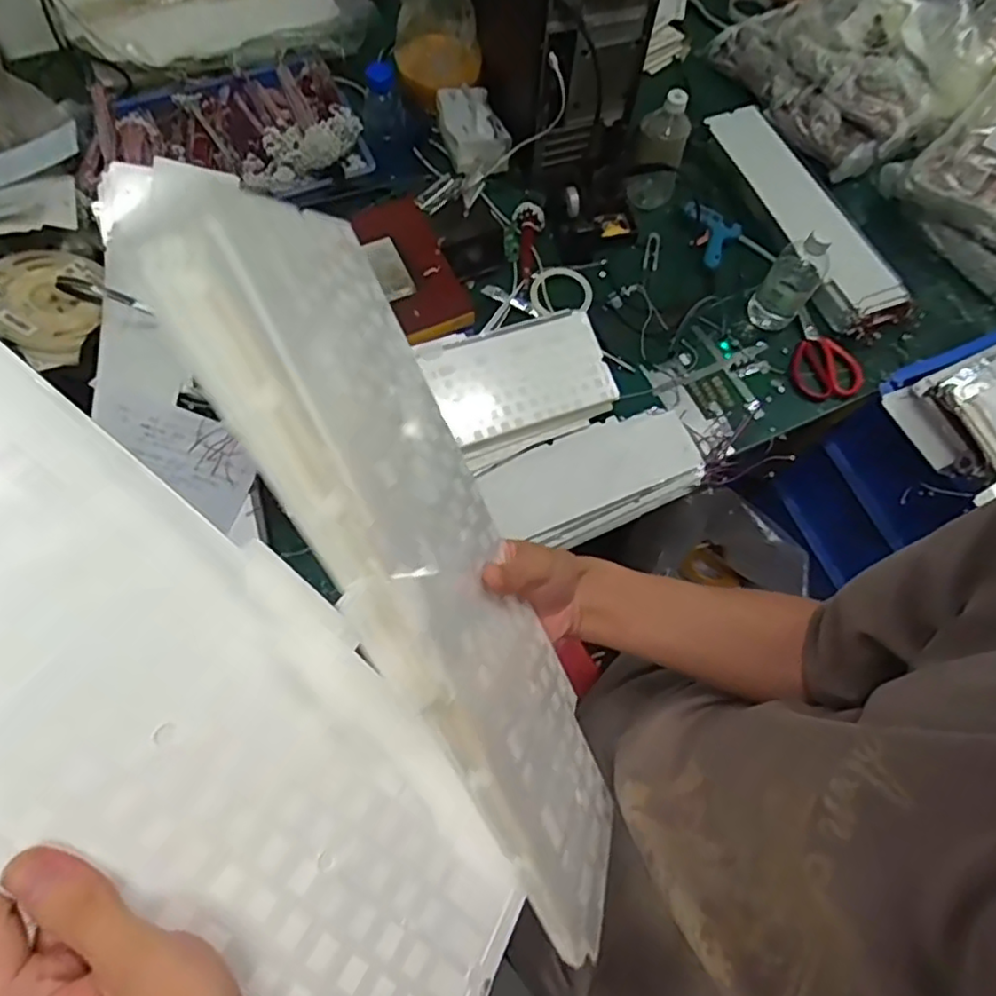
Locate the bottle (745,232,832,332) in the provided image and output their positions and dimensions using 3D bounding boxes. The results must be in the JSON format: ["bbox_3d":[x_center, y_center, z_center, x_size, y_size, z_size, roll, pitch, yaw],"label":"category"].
[{"bbox_3d":[0.435,-0.325,0.952,0.073,0.153,0.079,37,72,11],"label":"bottle"}]

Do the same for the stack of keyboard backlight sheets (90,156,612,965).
[{"bbox_3d":[-0.031,0.030,0.369,0.024,0.168,0.433,-22,104,27],"label":"stack of keyboard backlight sheets"}]

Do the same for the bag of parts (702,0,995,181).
[{"bbox_3d":[0.644,-0.784,1.136,0.442,0.110,0.381,-28,73,-12],"label":"bag of parts"}]

